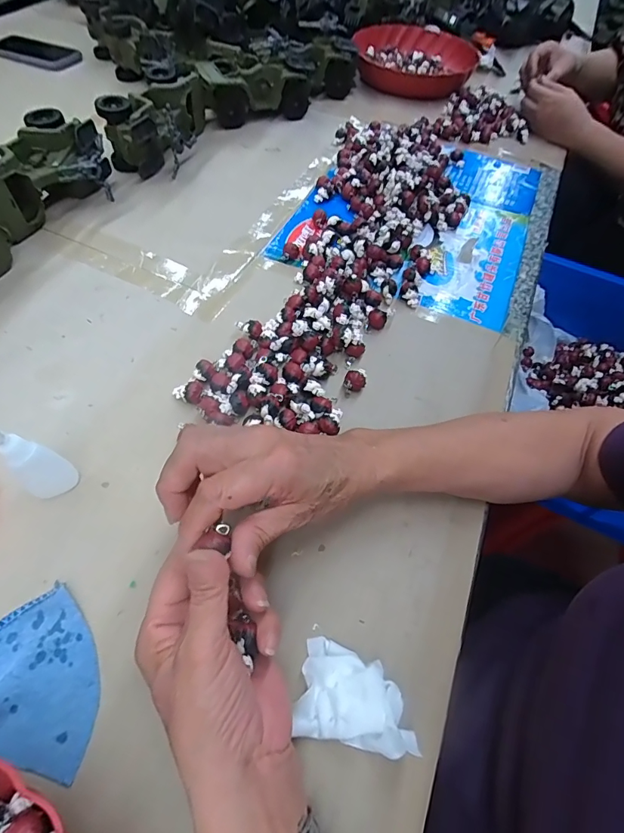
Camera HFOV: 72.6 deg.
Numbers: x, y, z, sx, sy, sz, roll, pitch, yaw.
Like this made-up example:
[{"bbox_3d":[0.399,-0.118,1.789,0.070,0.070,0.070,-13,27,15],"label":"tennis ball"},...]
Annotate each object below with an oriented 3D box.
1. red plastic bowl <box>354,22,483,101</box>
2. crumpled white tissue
[{"bbox_3d":[0.206,-0.716,0.849,0.231,0.049,0.275,16,57,6],"label":"red plastic bowl"},{"bbox_3d":[0.028,0.175,0.267,0.070,0.028,0.053,11,57,2],"label":"crumpled white tissue"}]

